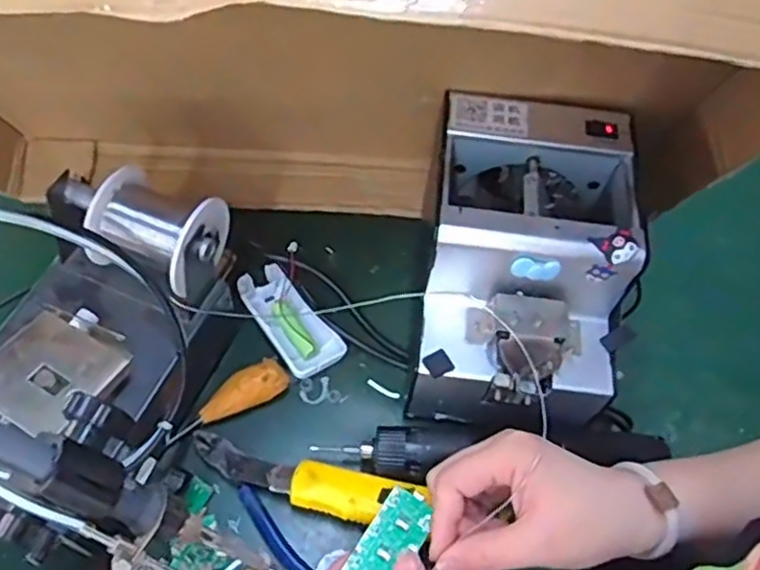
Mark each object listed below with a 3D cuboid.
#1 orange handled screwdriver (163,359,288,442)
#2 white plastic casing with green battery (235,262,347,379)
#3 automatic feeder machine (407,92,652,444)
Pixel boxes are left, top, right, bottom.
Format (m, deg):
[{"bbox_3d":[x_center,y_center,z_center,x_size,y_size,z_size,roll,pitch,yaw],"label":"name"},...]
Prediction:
[{"bbox_3d":[-0.107,0.085,0.480,0.089,0.025,0.023,-31,64,-5],"label":"orange handled screwdriver"},{"bbox_3d":[-0.068,0.026,0.516,0.043,0.017,0.094,-31,65,-20],"label":"white plastic casing with green battery"},{"bbox_3d":[0.094,-0.002,0.465,0.127,0.143,0.166,7,59,1],"label":"automatic feeder machine"}]

